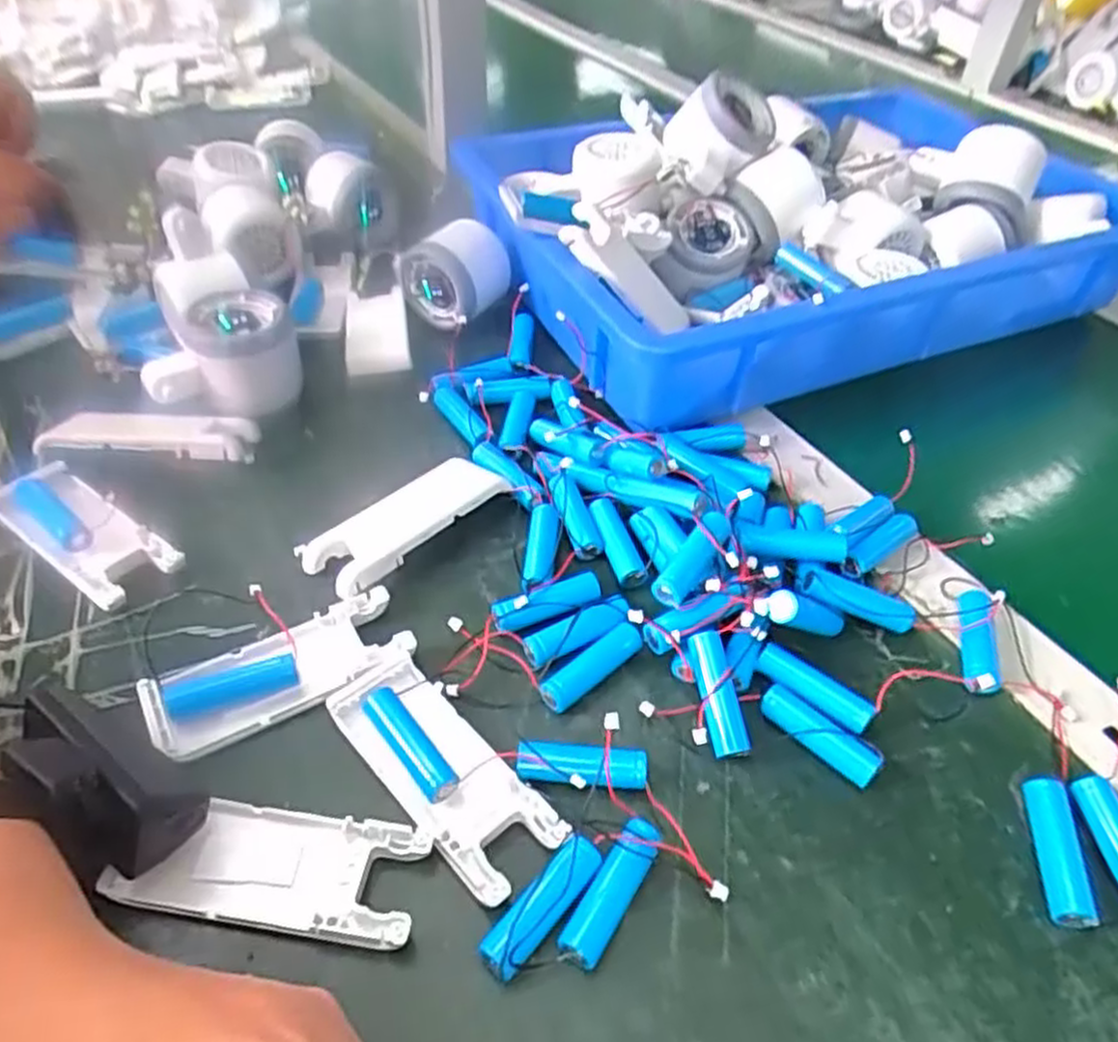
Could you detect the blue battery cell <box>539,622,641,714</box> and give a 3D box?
[{"bbox_3d":[0.013,0.062,0.334,0.049,0.013,0.014,-32,55,-29],"label":"blue battery cell"}]

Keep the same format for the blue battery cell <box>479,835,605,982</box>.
[{"bbox_3d":[-0.006,0.133,0.265,0.014,0.017,0.051,32,52,26],"label":"blue battery cell"}]

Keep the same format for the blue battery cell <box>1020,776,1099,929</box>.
[{"bbox_3d":[0.182,0.122,0.286,0.016,0.015,0.050,8,45,5],"label":"blue battery cell"}]

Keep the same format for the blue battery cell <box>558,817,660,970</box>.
[{"bbox_3d":[0.019,0.129,0.270,0.015,0.017,0.051,26,50,21],"label":"blue battery cell"}]

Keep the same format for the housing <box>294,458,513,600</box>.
[{"bbox_3d":[-0.076,0.001,0.382,0.097,0.018,0.042,-34,56,-31],"label":"housing"}]

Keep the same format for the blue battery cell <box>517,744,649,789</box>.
[{"bbox_3d":[0.009,0.095,0.299,0.049,0.016,0.014,5,45,2],"label":"blue battery cell"}]

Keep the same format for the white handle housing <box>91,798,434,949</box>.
[{"bbox_3d":[-0.099,0.123,0.273,0.101,0.014,0.040,7,45,4],"label":"white handle housing"}]

